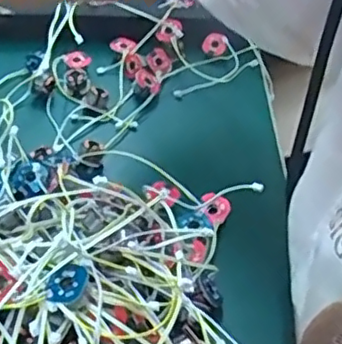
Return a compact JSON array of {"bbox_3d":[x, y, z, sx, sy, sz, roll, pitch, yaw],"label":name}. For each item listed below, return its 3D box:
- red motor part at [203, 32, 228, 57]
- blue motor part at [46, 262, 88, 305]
[{"bbox_3d":[0.037,-0.107,0.524,0.021,0.005,0.020,25,84,15],"label":"red motor part"},{"bbox_3d":[-0.045,0.049,0.274,0.017,0.004,0.019,29,67,29],"label":"blue motor part"}]

